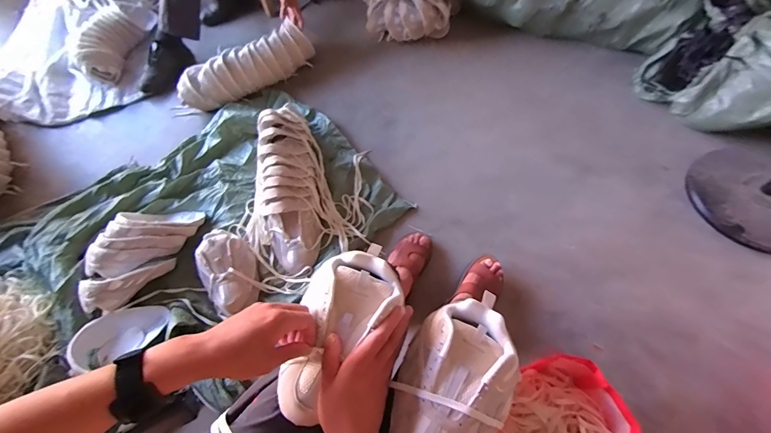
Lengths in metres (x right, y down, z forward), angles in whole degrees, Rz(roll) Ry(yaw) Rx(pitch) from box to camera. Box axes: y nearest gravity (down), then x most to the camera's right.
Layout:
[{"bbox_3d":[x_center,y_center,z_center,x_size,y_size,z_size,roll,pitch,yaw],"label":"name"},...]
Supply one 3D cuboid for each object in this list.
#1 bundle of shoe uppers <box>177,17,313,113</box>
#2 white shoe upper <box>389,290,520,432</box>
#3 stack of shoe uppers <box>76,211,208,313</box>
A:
[{"bbox_3d":[-0.519,-0.563,1.332,0.519,0.150,0.123,-32,67,-15],"label":"bundle of shoe uppers"},{"bbox_3d":[0.087,0.212,0.441,0.137,0.066,0.233,27,66,14],"label":"white shoe upper"},{"bbox_3d":[-0.677,0.087,0.944,0.175,0.095,0.335,13,64,7],"label":"stack of shoe uppers"}]

